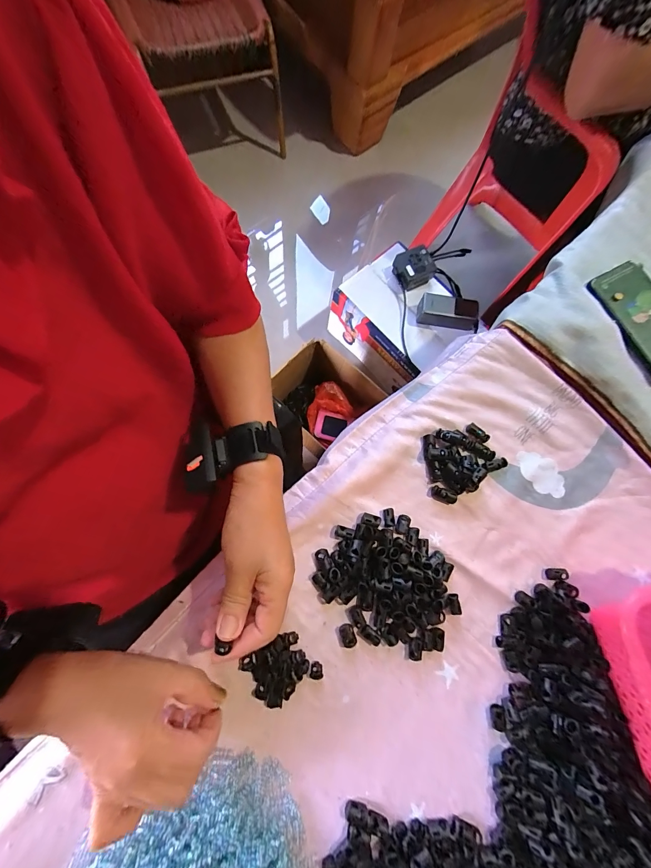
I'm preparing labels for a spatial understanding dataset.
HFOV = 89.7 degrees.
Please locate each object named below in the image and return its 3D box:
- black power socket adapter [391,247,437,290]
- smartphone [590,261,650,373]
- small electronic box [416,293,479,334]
[{"bbox_3d":[0.207,-0.389,0.762,0.080,0.053,0.082,-27,82,-10],"label":"black power socket adapter"},{"bbox_3d":[0.421,-0.150,0.427,0.076,0.013,0.160,-24,82,-10],"label":"smartphone"},{"bbox_3d":[0.287,-0.281,0.758,0.137,0.054,0.054,14,77,-2],"label":"small electronic box"}]

